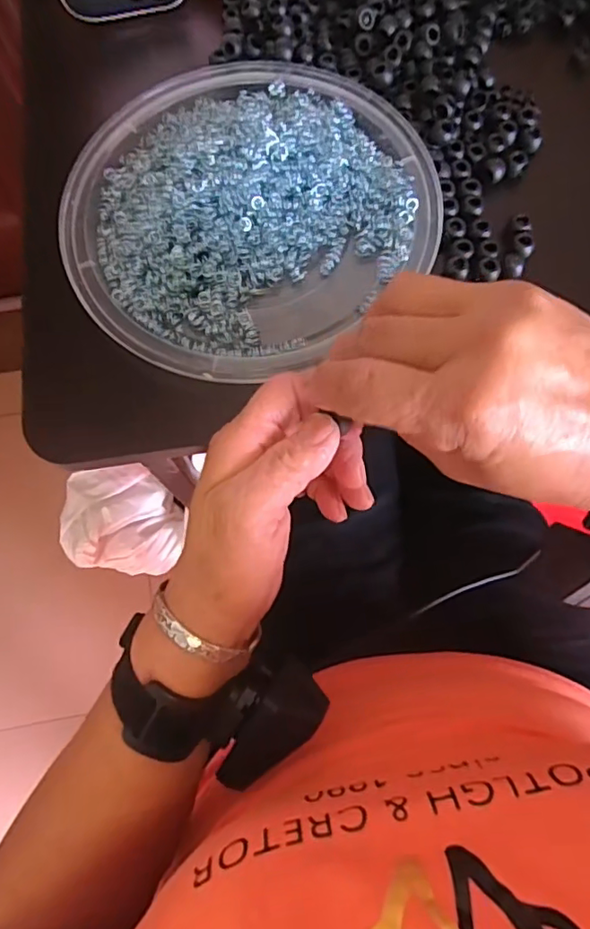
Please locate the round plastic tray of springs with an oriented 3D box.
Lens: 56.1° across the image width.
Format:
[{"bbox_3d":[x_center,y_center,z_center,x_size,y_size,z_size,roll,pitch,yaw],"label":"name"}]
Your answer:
[{"bbox_3d":[-0.035,-0.173,0.354,0.230,0.037,0.223,0,74,2],"label":"round plastic tray of springs"}]

